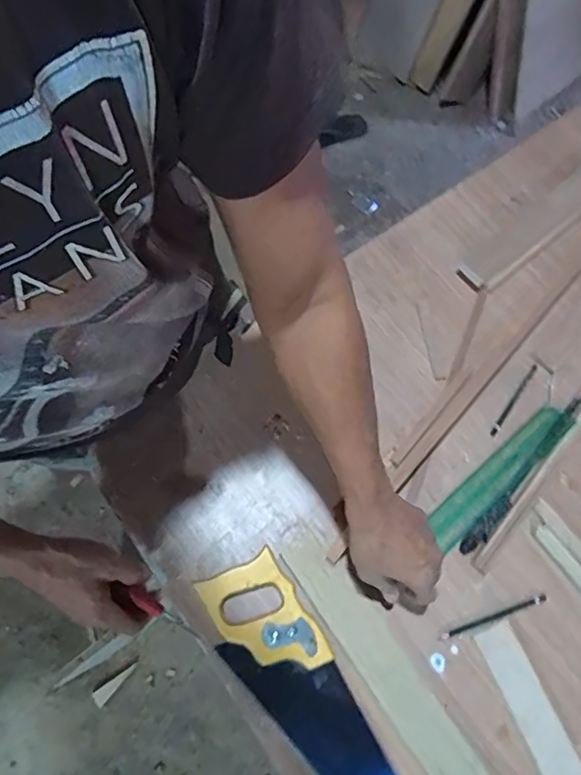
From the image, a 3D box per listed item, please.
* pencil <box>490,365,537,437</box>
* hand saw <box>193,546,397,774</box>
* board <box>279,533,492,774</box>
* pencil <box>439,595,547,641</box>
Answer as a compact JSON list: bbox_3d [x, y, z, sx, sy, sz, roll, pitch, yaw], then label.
[{"bbox_3d":[0.296,0.017,0.710,0.008,0.010,0.123,35,73,12],"label":"pencil"},{"bbox_3d":[0.038,0.370,0.564,0.097,0.032,0.396,-31,72,-11],"label":"hand saw"},{"bbox_3d":[0.120,0.331,0.579,0.057,0.013,0.378,-34,73,-12],"label":"board"},{"bbox_3d":[0.235,0.263,0.612,0.134,0.007,0.009,-17,70,-6],"label":"pencil"}]

